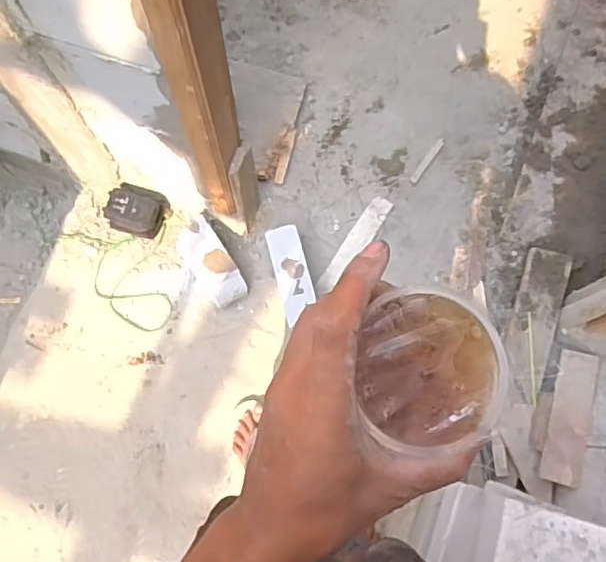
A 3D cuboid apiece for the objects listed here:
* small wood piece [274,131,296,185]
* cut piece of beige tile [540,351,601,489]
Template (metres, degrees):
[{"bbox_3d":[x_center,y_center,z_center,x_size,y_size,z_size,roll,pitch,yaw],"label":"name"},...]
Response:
[{"bbox_3d":[-0.046,-0.316,1.481,0.025,0.013,0.147,14,76,2],"label":"small wood piece"},{"bbox_3d":[0.571,0.286,1.243,0.074,0.016,0.285,9,67,27],"label":"cut piece of beige tile"}]

